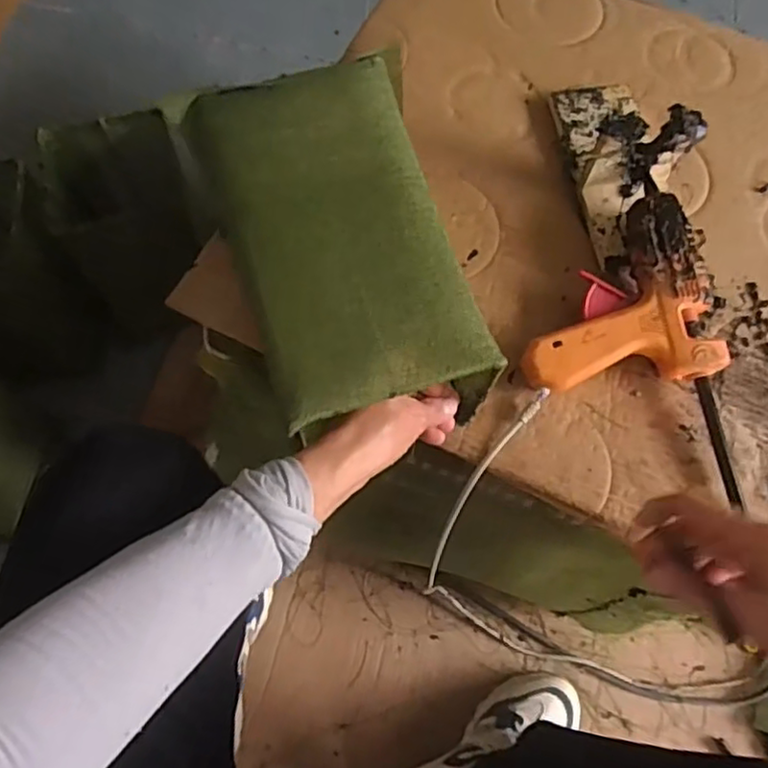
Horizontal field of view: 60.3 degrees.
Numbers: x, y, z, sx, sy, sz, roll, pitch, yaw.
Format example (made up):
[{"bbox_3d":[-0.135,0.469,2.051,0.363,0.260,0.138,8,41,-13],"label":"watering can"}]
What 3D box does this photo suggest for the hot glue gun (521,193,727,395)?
[{"bbox_3d":[0.190,-0.074,0.554,0.156,0.055,0.151,-4,68,-5],"label":"hot glue gun"}]

